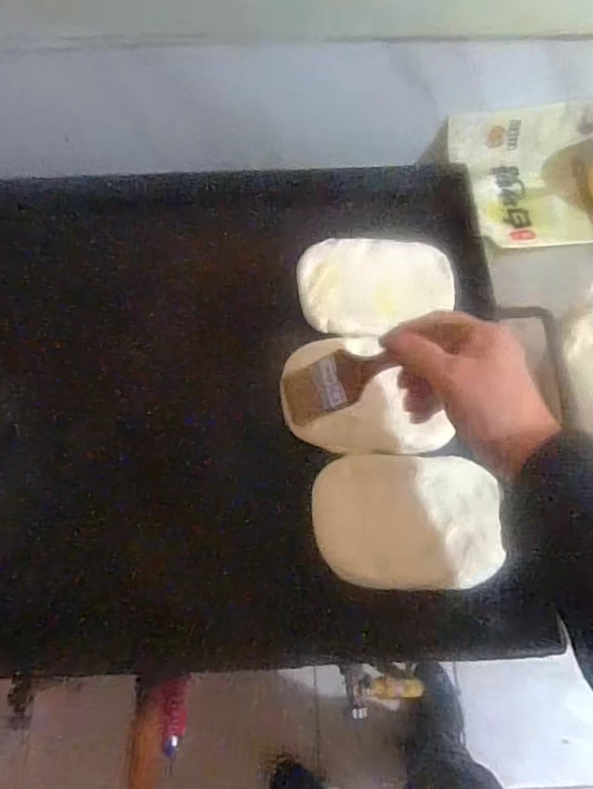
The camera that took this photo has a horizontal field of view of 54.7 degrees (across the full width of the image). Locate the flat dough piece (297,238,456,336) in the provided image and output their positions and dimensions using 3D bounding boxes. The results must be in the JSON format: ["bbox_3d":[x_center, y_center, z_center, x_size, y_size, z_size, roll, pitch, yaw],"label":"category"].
[{"bbox_3d":[0.081,-0.113,0.584,0.153,0.010,0.113,-1,68,-1],"label":"flat dough piece"}]

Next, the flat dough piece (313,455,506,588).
[{"bbox_3d":[0.094,0.105,0.484,0.153,0.012,0.109,1,68,0],"label":"flat dough piece"}]

